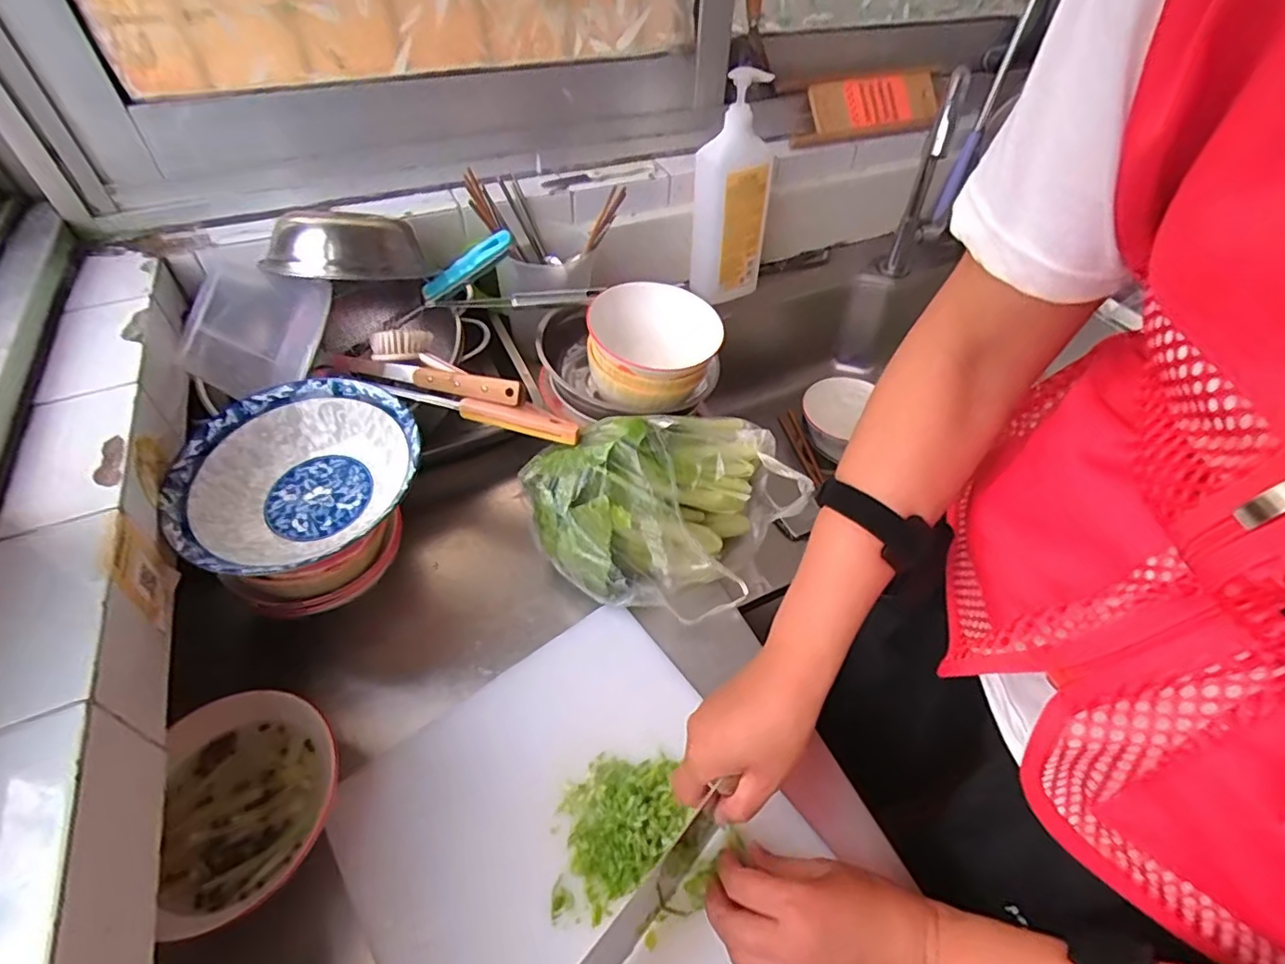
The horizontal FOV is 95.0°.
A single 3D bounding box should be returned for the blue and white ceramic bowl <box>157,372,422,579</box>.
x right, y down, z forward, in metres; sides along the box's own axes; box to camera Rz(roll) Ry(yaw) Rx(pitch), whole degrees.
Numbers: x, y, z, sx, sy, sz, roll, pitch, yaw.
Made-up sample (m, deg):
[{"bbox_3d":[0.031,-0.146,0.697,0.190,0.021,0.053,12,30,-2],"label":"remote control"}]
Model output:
[{"bbox_3d":[-0.296,-0.006,0.510,0.173,0.064,0.193,36,56,26],"label":"blue and white ceramic bowl"}]

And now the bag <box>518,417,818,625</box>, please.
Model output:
[{"bbox_3d":[0.025,0.033,0.575,0.242,0.129,0.168,-15,50,-16],"label":"bag"}]

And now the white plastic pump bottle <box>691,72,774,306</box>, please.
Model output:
[{"bbox_3d":[0.129,-0.409,0.840,0.090,0.287,0.075,-29,55,-26],"label":"white plastic pump bottle"}]

